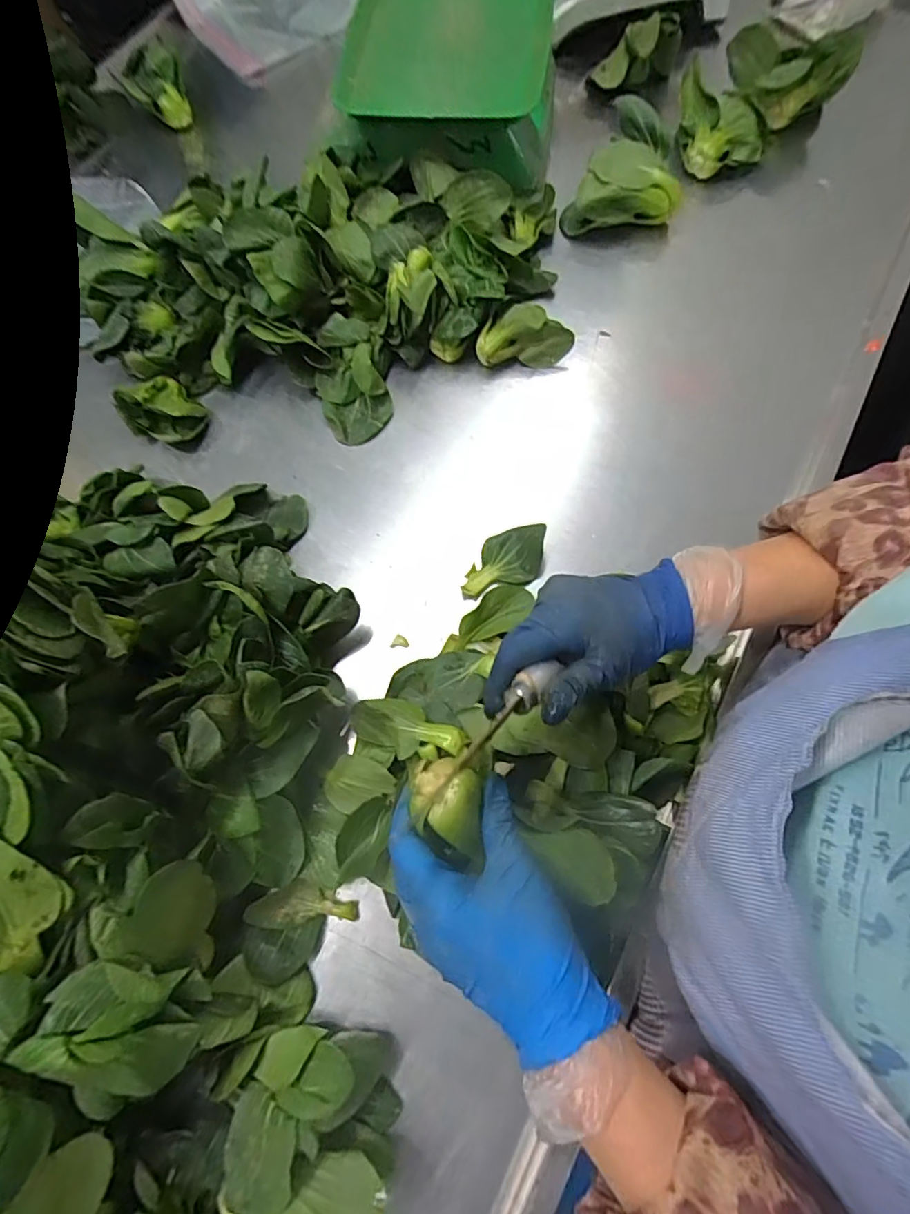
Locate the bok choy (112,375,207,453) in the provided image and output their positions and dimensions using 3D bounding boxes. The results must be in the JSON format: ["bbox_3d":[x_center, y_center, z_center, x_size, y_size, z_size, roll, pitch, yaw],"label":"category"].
[{"bbox_3d":[-0.298,-0.200,0.548,0.079,0.050,0.066,41,77,14],"label":"bok choy"}]

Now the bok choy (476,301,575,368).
[{"bbox_3d":[0.074,-0.285,0.567,0.098,0.046,0.046,3,71,3],"label":"bok choy"}]

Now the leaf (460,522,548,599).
[{"bbox_3d":[0.048,-0.040,0.499,0.055,0.016,0.087,26,81,9],"label":"leaf"}]

